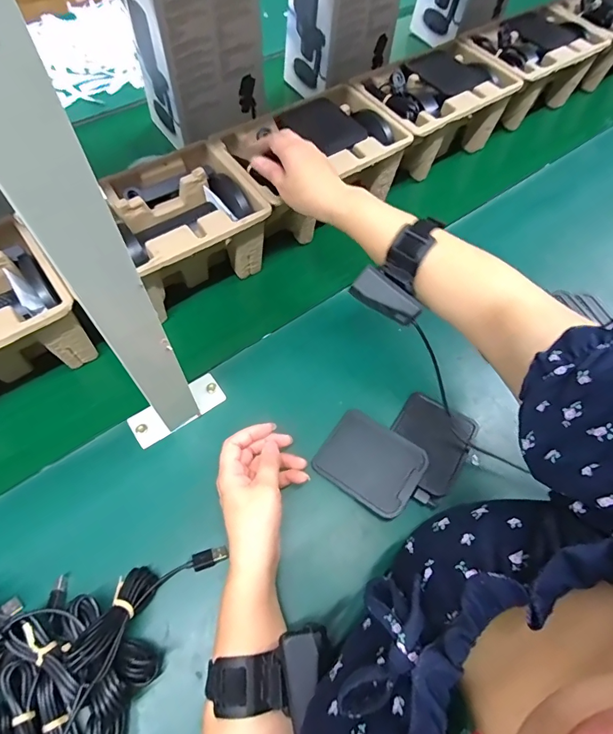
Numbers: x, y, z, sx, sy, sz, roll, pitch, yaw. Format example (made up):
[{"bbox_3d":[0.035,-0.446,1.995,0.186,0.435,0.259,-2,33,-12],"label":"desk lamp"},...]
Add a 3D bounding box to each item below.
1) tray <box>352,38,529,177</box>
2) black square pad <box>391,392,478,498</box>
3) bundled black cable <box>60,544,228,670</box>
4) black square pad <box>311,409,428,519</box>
[{"bbox_3d":[0.197,-0.389,0.650,0.225,0.115,0.145,-35,67,-15],"label":"tray"},{"bbox_3d":[0.129,0.078,0.446,0.077,0.014,0.095,30,68,16],"label":"black square pad"},{"bbox_3d":[-0.136,0.190,0.358,0.045,0.032,0.139,41,37,19],"label":"bundled black cable"},{"bbox_3d":[0.066,0.097,0.435,0.099,0.009,0.080,33,69,16],"label":"black square pad"}]

